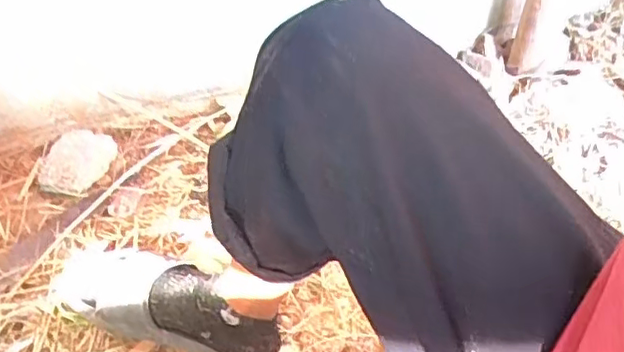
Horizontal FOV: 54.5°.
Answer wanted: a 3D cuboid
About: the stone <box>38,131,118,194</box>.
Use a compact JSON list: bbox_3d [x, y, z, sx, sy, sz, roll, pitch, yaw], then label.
[{"bbox_3d":[-0.334,-0.022,0.858,0.085,0.031,0.104,18,52,15],"label":"stone"}]

